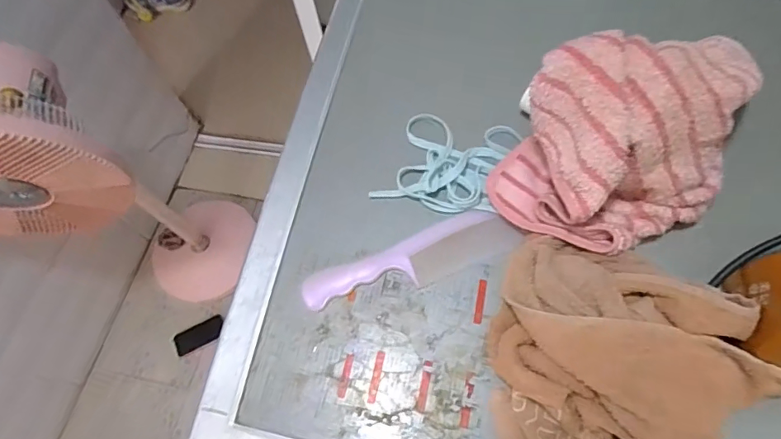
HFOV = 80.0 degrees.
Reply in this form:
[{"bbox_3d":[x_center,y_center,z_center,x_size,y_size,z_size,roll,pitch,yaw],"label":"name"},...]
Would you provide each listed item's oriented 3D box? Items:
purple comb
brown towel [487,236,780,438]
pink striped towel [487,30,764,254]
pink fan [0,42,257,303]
[{"bbox_3d":[0.019,0.038,0.428,0.200,0.010,0.049,-20,64,-4],"label":"purple comb"},{"bbox_3d":[0.170,0.100,0.357,0.207,0.065,0.193,-20,64,-5],"label":"brown towel"},{"bbox_3d":[0.212,-0.071,0.384,0.235,0.125,0.140,-24,64,-6],"label":"pink striped towel"},{"bbox_3d":[-0.629,-0.041,1.040,0.357,0.845,0.287,-12,64,-1],"label":"pink fan"}]

